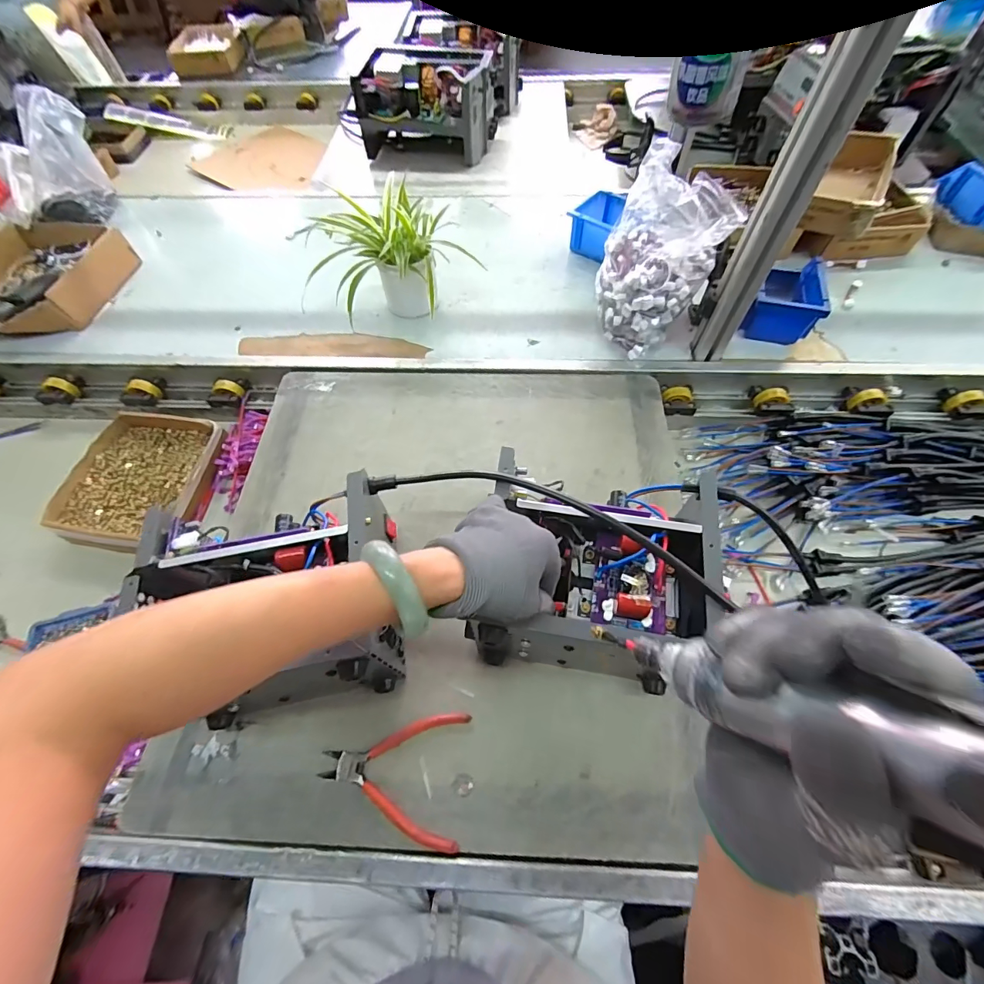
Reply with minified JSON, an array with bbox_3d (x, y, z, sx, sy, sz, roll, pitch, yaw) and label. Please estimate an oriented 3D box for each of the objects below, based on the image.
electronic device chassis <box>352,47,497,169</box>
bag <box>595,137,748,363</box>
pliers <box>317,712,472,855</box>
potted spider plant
[{"bbox_3d":[-0.146,-0.875,0.983,0.283,0.157,0.148,8,61,6],"label":"electronic device chassis"},{"bbox_3d":[0.240,-0.328,0.638,0.157,0.207,0.156,28,66,15],"label":"bag"},{"bbox_3d":[-0.097,0.275,0.426,0.138,0.012,0.110,3,62,3],"label":"pliers"},{"bbox_3d":[-0.173,-0.377,0.714,0.198,0.149,0.170,18,64,11],"label":"potted spider plant"}]

